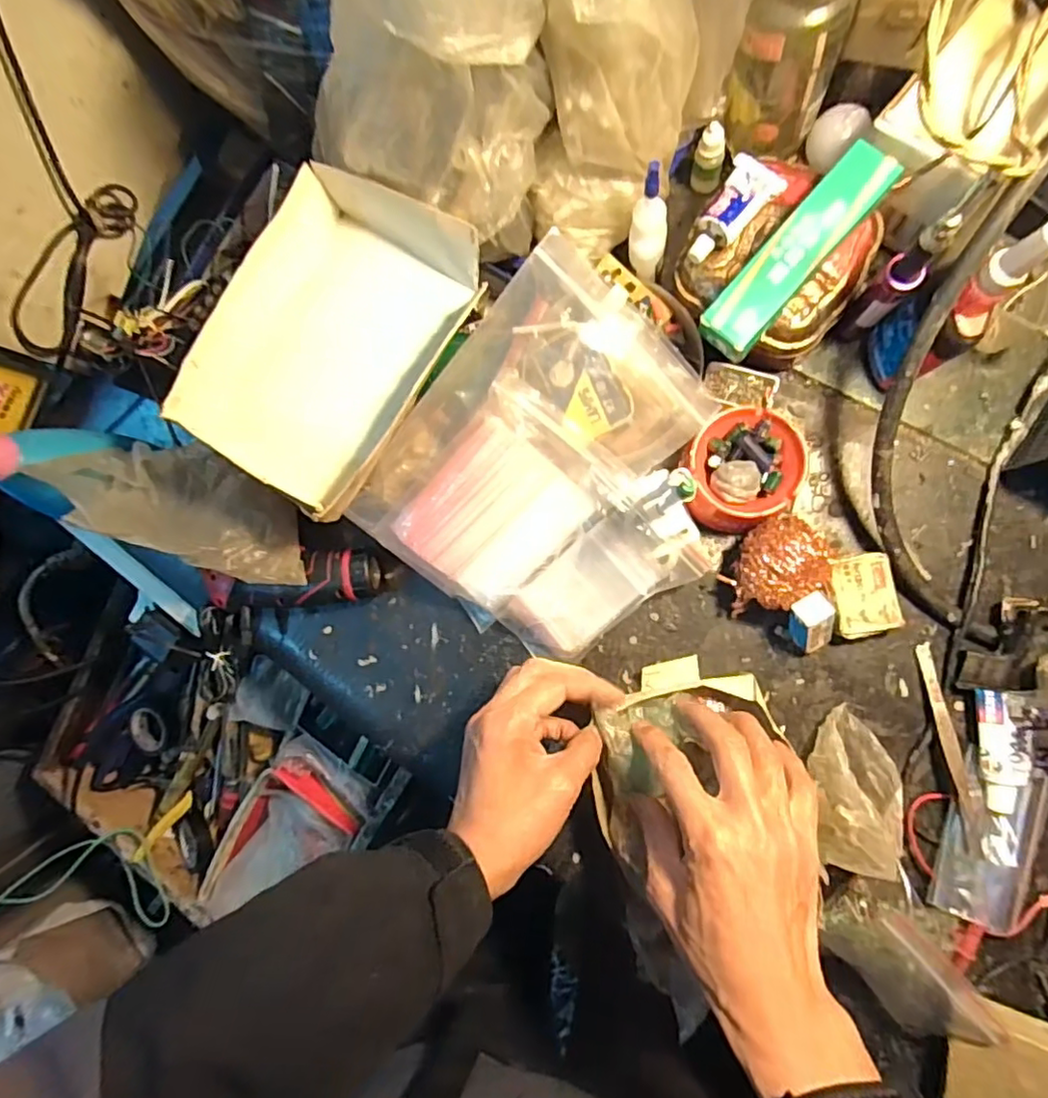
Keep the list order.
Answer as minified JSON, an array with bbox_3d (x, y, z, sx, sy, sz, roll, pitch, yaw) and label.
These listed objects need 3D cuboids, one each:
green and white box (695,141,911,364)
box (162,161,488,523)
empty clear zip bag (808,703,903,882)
[{"bbox_3d":[0.170,-0.186,0.385,0.036,0.018,0.144,42,95,8],"label":"green and white box"},{"bbox_3d":[-0.128,-0.136,0.408,0.138,0.069,0.203,36,94,9],"label":"box"},{"bbox_3d":[0.223,0.162,0.412,0.047,0.034,0.102,0,61,9],"label":"empty clear zip bag"}]

